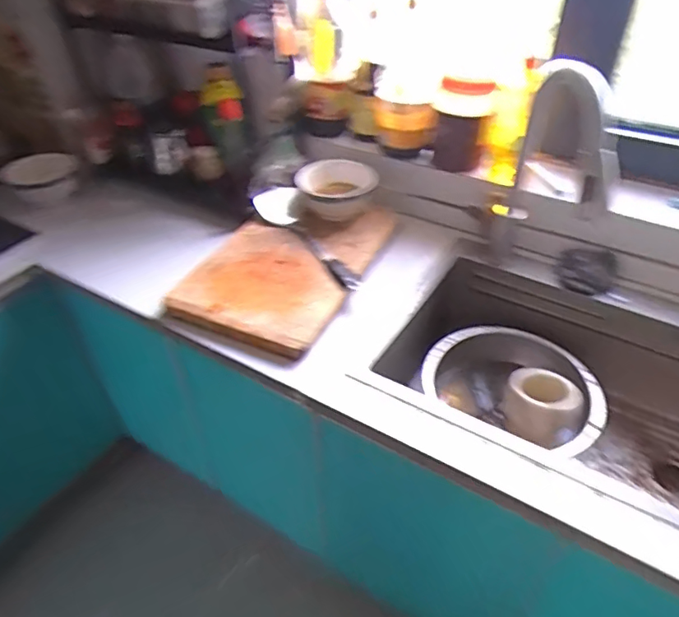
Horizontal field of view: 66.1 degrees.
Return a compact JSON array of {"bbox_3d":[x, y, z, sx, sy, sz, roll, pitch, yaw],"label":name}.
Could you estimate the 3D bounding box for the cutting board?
[{"bbox_3d":[-0.098,-0.091,0.987,0.285,0.033,0.399,14,44,17],"label":"cutting board"}]

